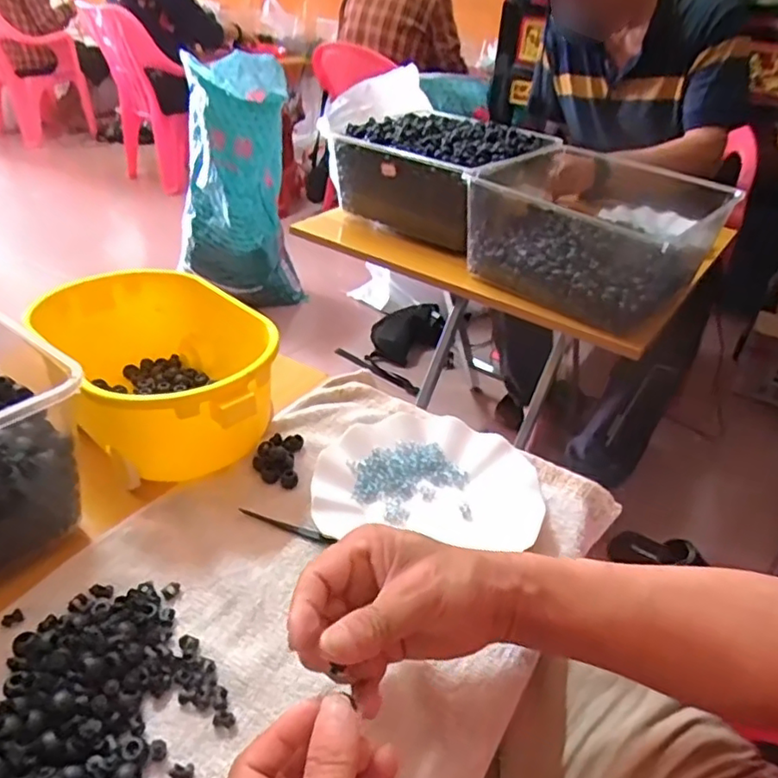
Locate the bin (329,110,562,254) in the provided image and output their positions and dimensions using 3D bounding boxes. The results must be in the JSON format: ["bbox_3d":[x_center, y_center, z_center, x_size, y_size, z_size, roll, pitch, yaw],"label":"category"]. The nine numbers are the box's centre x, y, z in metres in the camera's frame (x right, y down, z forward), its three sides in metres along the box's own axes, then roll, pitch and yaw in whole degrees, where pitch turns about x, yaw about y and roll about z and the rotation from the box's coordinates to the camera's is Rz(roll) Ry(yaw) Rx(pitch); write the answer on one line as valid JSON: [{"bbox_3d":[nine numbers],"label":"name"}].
[{"bbox_3d":[0.102,-0.347,1.040,0.291,0.155,0.288,-27,45,-37],"label":"bin"}]

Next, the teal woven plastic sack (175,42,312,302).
[{"bbox_3d":[-0.418,-0.525,1.687,0.328,0.618,0.287,-5,35,-13],"label":"teal woven plastic sack"}]

